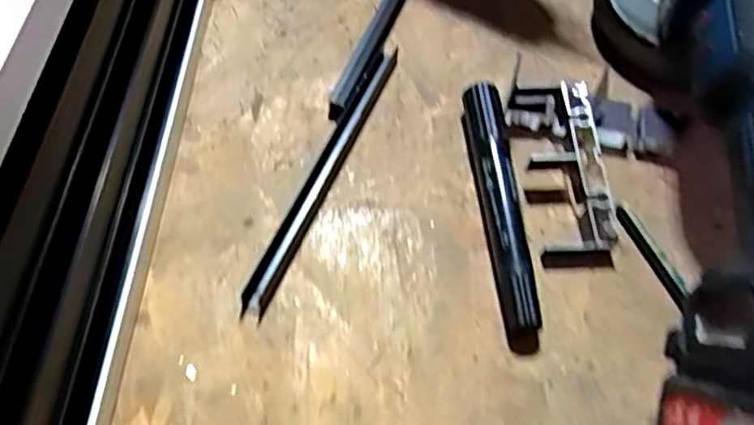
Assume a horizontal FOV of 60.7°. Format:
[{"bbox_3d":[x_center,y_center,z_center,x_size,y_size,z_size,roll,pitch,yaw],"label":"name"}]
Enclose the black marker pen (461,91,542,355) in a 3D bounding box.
[{"bbox_3d":[0.060,-0.004,0.316,0.018,0.018,0.146,-1,56,-4],"label":"black marker pen"}]

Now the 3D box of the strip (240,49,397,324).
[{"bbox_3d":[-0.024,-0.025,0.332,0.016,0.007,0.180,18,56,9],"label":"strip"}]

